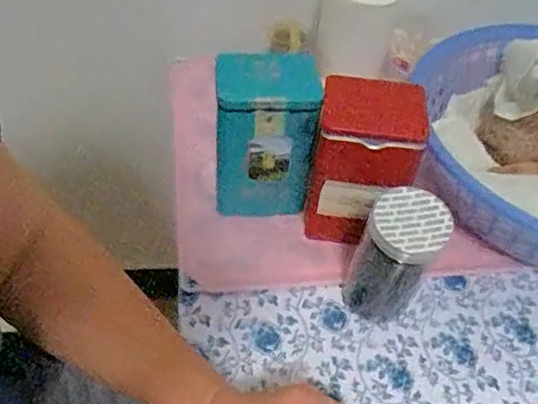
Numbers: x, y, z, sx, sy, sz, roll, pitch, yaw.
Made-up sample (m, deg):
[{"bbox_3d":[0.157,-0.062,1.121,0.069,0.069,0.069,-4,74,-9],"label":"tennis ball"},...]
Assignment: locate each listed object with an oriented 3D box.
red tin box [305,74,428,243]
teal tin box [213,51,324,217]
[{"bbox_3d":[0.079,-0.030,0.498,0.083,0.148,0.070,13,49,6],"label":"red tin box"},{"bbox_3d":[-0.006,-0.055,0.513,0.084,0.154,0.060,0,49,-5],"label":"teal tin box"}]

